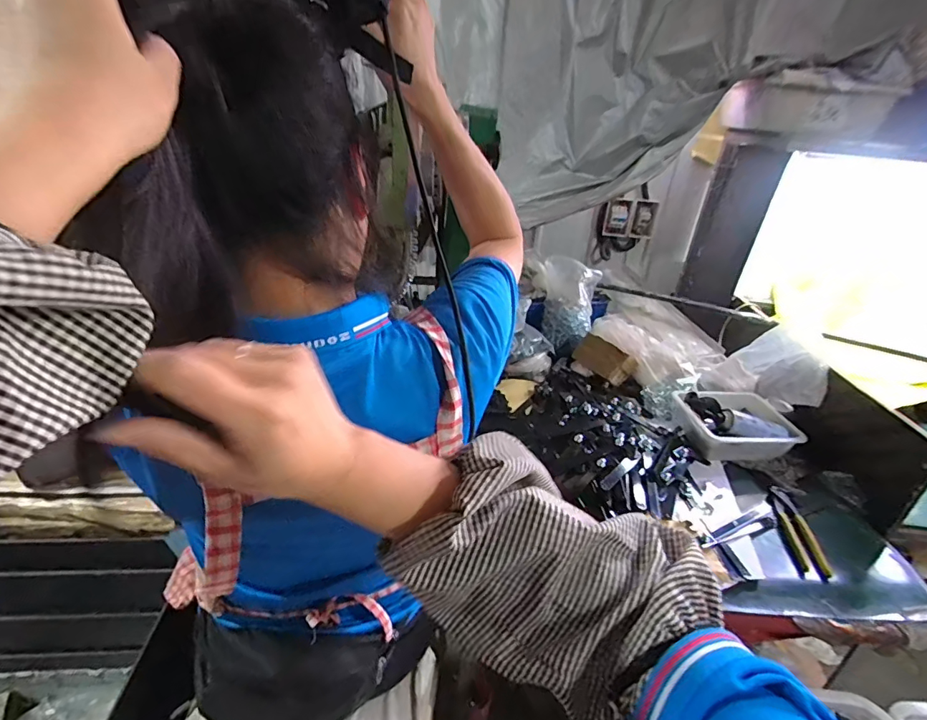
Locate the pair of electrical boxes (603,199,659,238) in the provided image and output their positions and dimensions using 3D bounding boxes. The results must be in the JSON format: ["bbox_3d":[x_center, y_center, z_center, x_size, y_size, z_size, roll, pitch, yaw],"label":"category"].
[{"bbox_3d":[0.640,-0.552,1.806,0.185,0.147,0.055,6,39,8],"label":"pair of electrical boxes"}]

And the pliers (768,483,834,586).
[{"bbox_3d":[0.636,0.328,0.905,0.069,0.029,0.219,7,28,4],"label":"pliers"}]

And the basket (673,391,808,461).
[{"bbox_3d":[0.654,0.145,1.135,0.269,0.076,0.215,1,28,-8],"label":"basket"}]

